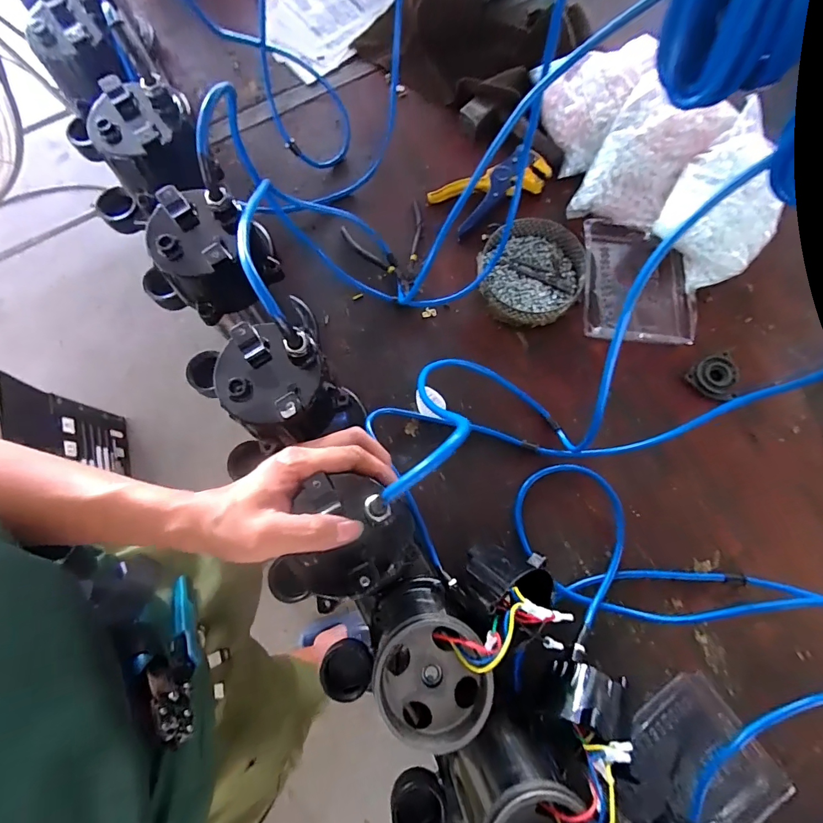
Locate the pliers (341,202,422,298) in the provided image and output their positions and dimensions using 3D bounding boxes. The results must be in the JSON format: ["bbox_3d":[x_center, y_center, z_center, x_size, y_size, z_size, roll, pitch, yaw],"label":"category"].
[{"bbox_3d":[-0.021,-0.224,0.610,0.111,0.022,0.124,-24,77,-6],"label":"pliers"}]

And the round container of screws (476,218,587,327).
[{"bbox_3d":[0.163,-0.189,0.591,0.136,0.038,0.140,0,76,0],"label":"round container of screws"}]

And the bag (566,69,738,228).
[{"bbox_3d":[0.331,-0.360,0.605,0.129,0.062,0.226,34,78,8],"label":"bag"}]

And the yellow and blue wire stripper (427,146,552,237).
[{"bbox_3d":[0.118,-0.326,0.624,0.167,0.028,0.077,-29,78,-7],"label":"yellow and blue wire stripper"}]

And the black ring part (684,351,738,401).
[{"bbox_3d":[0.401,-0.045,0.563,0.065,0.010,0.059,-39,79,-9],"label":"black ring part"}]

